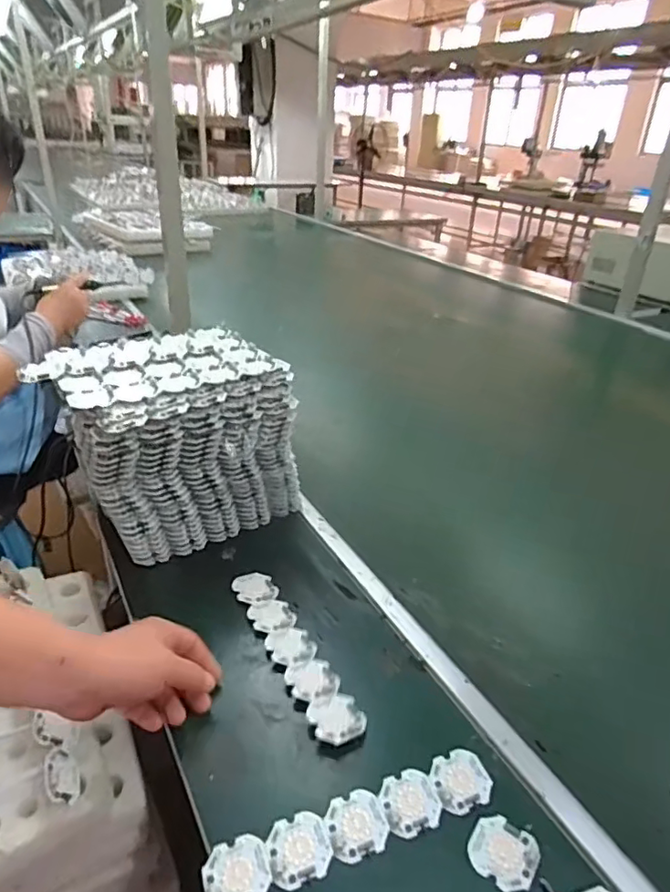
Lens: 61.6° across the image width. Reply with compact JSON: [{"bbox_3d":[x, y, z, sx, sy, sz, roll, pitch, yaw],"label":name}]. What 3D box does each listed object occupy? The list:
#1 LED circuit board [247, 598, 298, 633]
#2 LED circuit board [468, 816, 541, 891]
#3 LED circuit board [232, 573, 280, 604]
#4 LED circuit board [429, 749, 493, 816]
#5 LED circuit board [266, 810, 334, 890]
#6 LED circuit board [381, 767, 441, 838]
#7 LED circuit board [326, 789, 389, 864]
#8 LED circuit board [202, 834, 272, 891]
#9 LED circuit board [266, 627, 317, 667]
[{"bbox_3d":[-0.071,0.187,0.625,0.047,0.005,0.047,-12,33,-25],"label":"LED circuit board"},{"bbox_3d":[0.129,0.311,0.430,0.048,0.006,0.046,23,35,30],"label":"LED circuit board"},{"bbox_3d":[-0.093,0.166,0.658,0.047,0.005,0.043,-13,34,-26],"label":"LED circuit board"},{"bbox_3d":[0.106,0.282,0.474,0.045,0.006,0.048,-7,31,-17],"label":"LED circuit board"},{"bbox_3d":[-0.026,0.306,0.428,0.046,0.004,0.046,-10,32,-21],"label":"LED circuit board"},{"bbox_3d":[0.062,0.291,0.460,0.045,0.004,0.047,-9,32,-20],"label":"LED circuit board"},{"bbox_3d":[0.017,0.298,0.444,0.044,0.004,0.046,-8,32,-19],"label":"LED circuit board"},{"bbox_3d":[-0.072,0.314,0.413,0.046,0.004,0.046,-8,32,-19],"label":"LED circuit board"},{"bbox_3d":[-0.046,0.208,0.588,0.045,0.004,0.048,-12,34,-25],"label":"LED circuit board"}]

